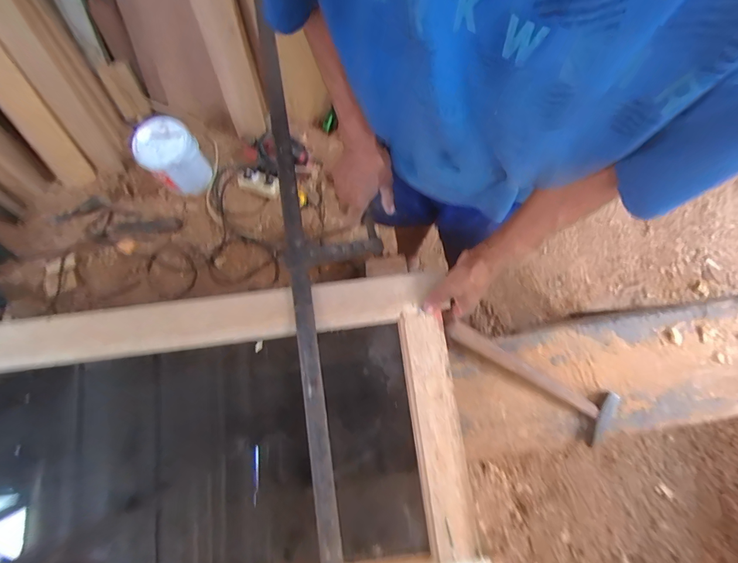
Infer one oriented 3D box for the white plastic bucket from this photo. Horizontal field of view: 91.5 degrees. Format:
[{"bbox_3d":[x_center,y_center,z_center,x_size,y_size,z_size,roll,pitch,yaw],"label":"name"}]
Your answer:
[{"bbox_3d":[-0.669,-0.426,1.229,0.175,0.186,0.177,0,75,-1],"label":"white plastic bucket"}]

